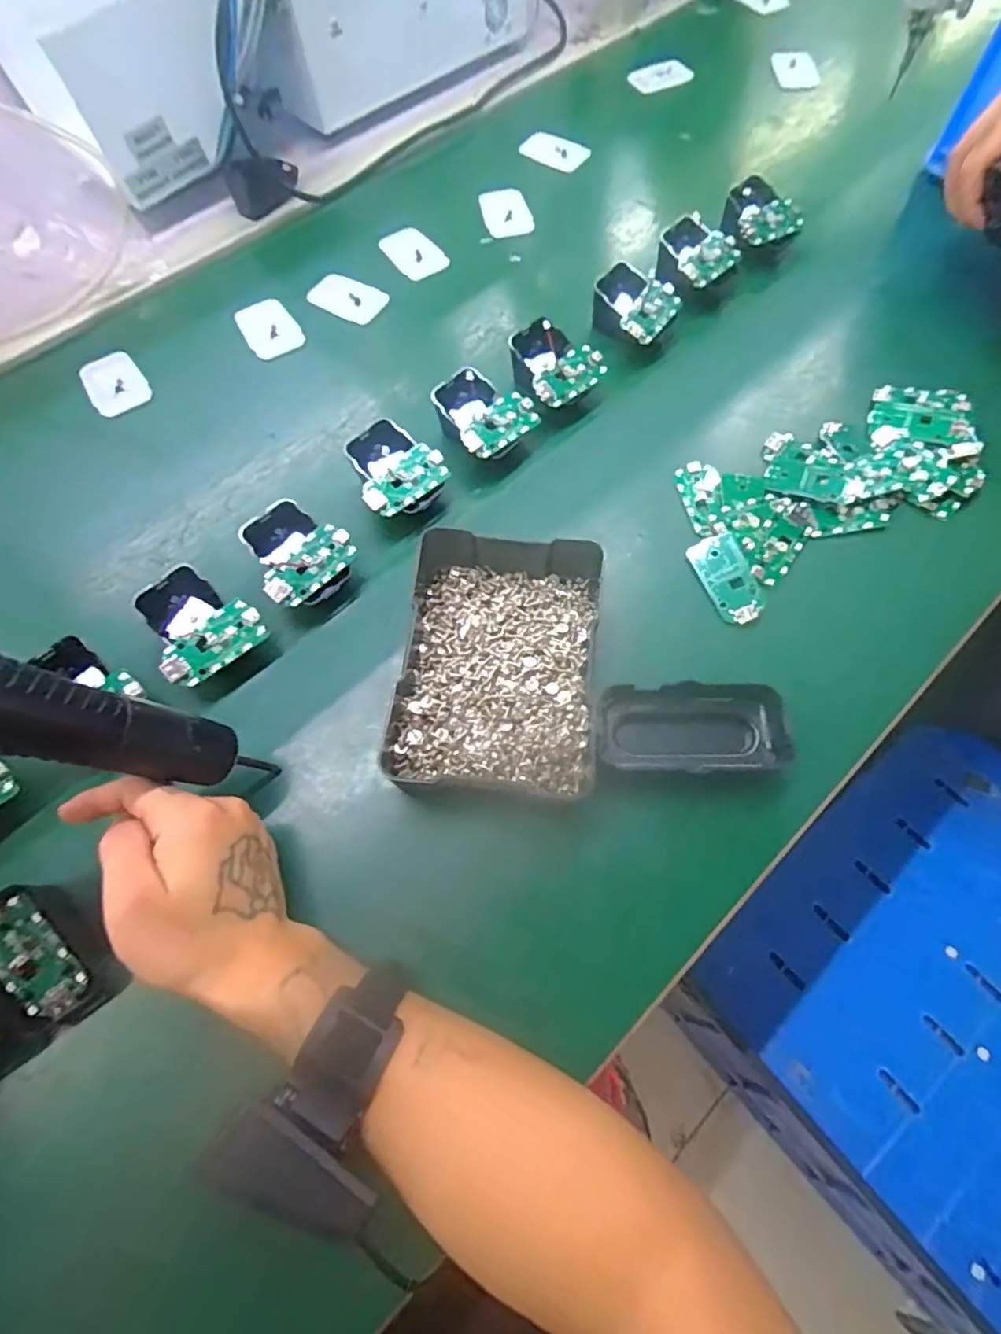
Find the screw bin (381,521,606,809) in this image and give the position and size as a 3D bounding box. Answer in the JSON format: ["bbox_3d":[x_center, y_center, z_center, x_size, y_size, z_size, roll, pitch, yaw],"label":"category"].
[{"bbox_3d":[-0.001,-0.003,0.370,0.121,0.042,0.167,4,66,5],"label":"screw bin"}]

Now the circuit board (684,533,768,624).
[{"bbox_3d":[0.155,-0.060,0.410,0.035,0.009,0.062,-20,66,-6],"label":"circuit board"}]

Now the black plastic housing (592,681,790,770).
[{"bbox_3d":[0.112,0.037,0.362,0.108,0.028,0.049,-2,65,2],"label":"black plastic housing"}]

